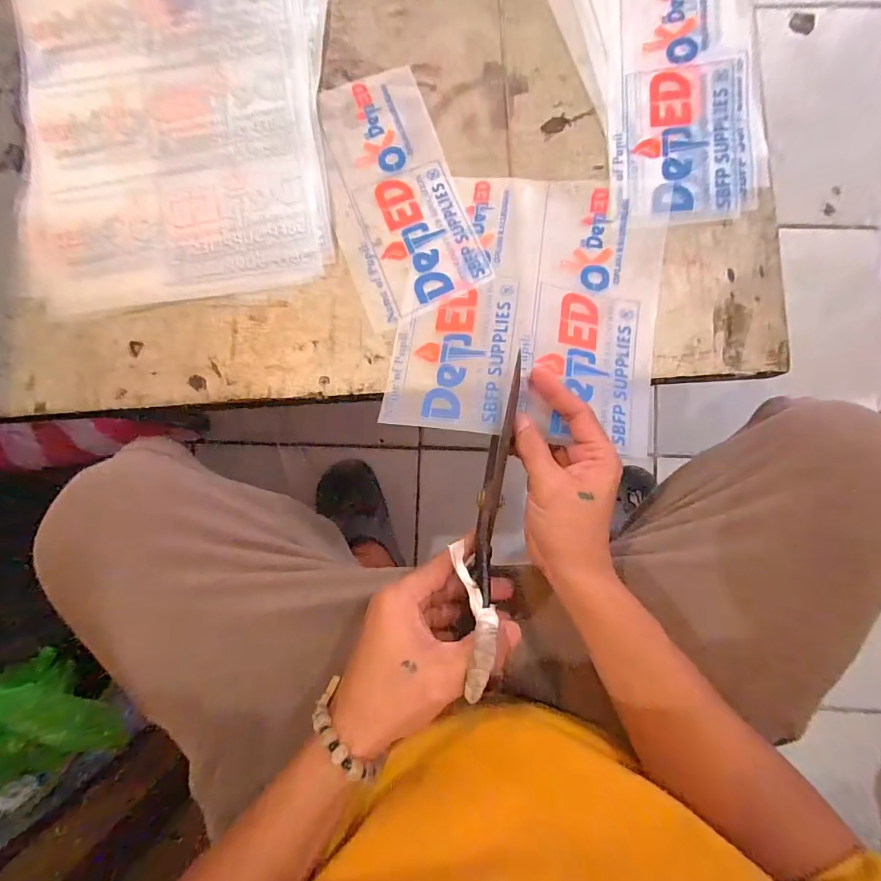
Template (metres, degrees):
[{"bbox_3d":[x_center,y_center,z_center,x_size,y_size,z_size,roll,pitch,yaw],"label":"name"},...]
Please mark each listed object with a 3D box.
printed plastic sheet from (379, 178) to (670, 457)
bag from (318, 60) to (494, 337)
[{"bbox_3d":[0.073,-0.114,0.356,0.211,0.039,0.227,8,87,1],"label":"printed plastic sheet"},{"bbox_3d":[-0.043,-0.222,0.386,0.114,0.011,0.227,-20,83,1],"label":"bag"}]

